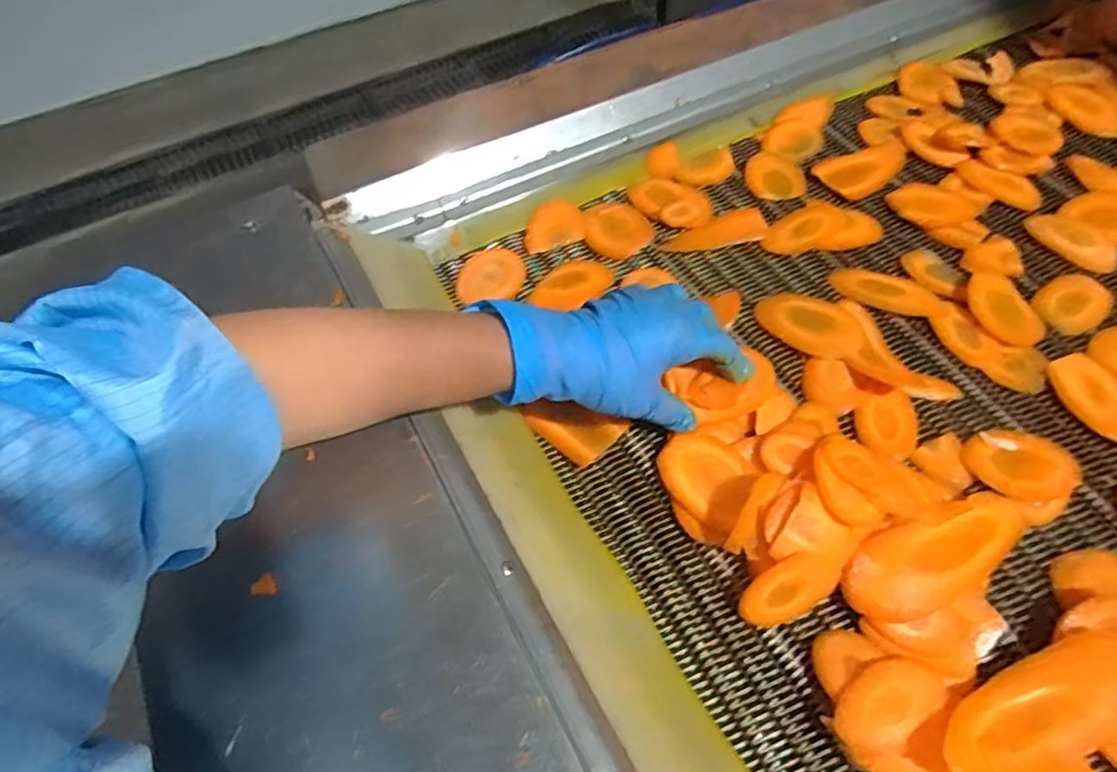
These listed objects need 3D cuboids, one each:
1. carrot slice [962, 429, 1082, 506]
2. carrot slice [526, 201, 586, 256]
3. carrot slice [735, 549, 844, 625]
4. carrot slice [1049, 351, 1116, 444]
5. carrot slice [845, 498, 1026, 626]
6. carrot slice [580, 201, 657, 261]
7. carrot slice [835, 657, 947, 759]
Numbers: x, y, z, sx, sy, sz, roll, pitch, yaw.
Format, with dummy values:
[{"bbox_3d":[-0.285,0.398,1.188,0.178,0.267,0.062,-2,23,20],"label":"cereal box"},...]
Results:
[{"bbox_3d":[0.302,0.051,0.419,0.064,0.007,0.052,-6,57,-2],"label":"carrot slice"},{"bbox_3d":[-0.005,-0.138,0.556,0.054,0.010,0.047,-16,58,-8],"label":"carrot slice"},{"bbox_3d":[0.135,0.119,0.379,0.062,0.006,0.032,-31,91,-1],"label":"carrot slice"},{"bbox_3d":[0.370,0.009,0.437,0.046,0.005,0.073,-19,58,-10],"label":"carrot slice"},{"bbox_3d":[0.230,0.102,0.387,0.126,0.014,0.048,-18,58,-10],"label":"carrot slice"},{"bbox_3d":[0.050,-0.133,0.547,0.059,0.009,0.057,6,57,6],"label":"carrot slice"},{"bbox_3d":[0.175,0.169,0.344,0.062,0.015,0.034,-32,61,-18],"label":"carrot slice"}]

